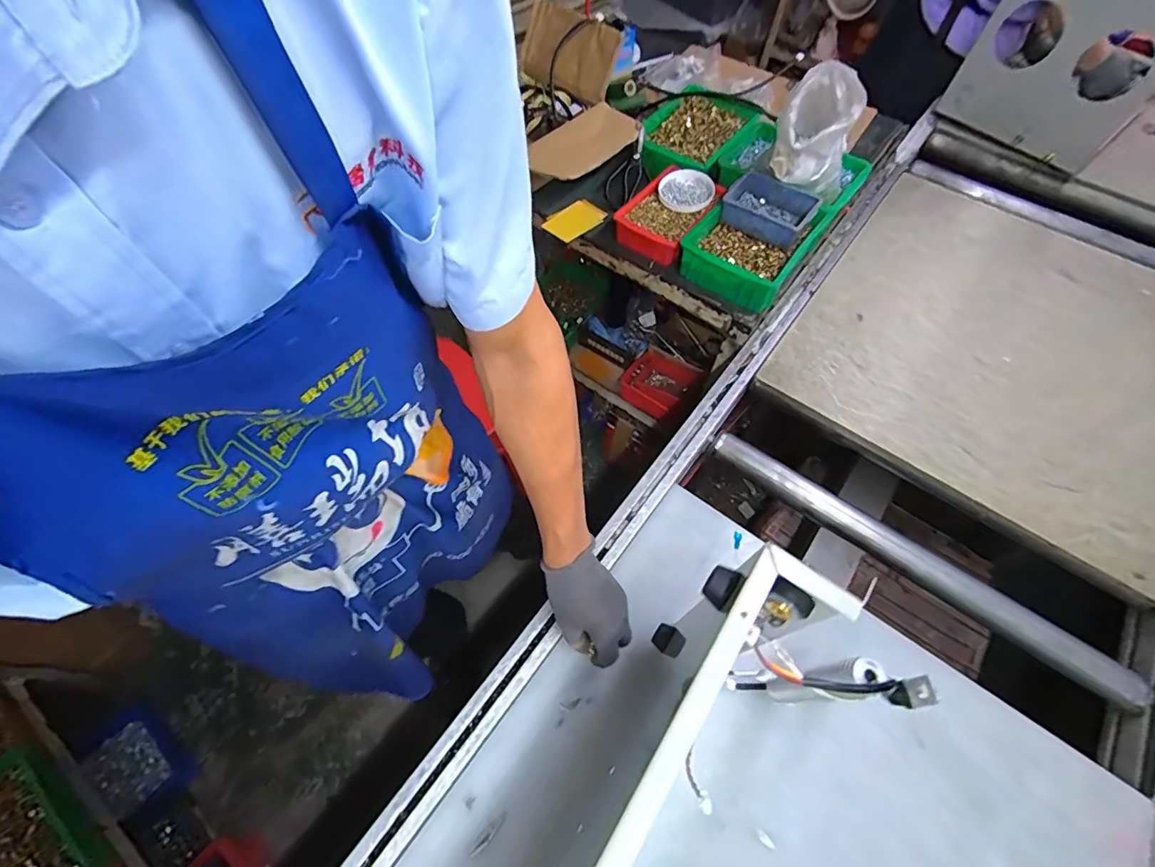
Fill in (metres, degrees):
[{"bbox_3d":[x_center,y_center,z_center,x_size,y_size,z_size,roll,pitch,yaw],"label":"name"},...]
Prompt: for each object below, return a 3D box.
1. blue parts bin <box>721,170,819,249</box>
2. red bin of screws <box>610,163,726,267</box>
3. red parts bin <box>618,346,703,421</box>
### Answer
[{"bbox_3d":[0.338,-0.401,0.891,0.149,0.045,0.103,33,65,17],"label":"blue parts bin"},{"bbox_3d":[0.166,-0.404,0.934,0.140,0.059,0.187,34,65,17],"label":"red bin of screws"},{"bbox_3d":[0.196,-0.123,1.229,0.171,0.078,0.143,36,66,18],"label":"red parts bin"}]

